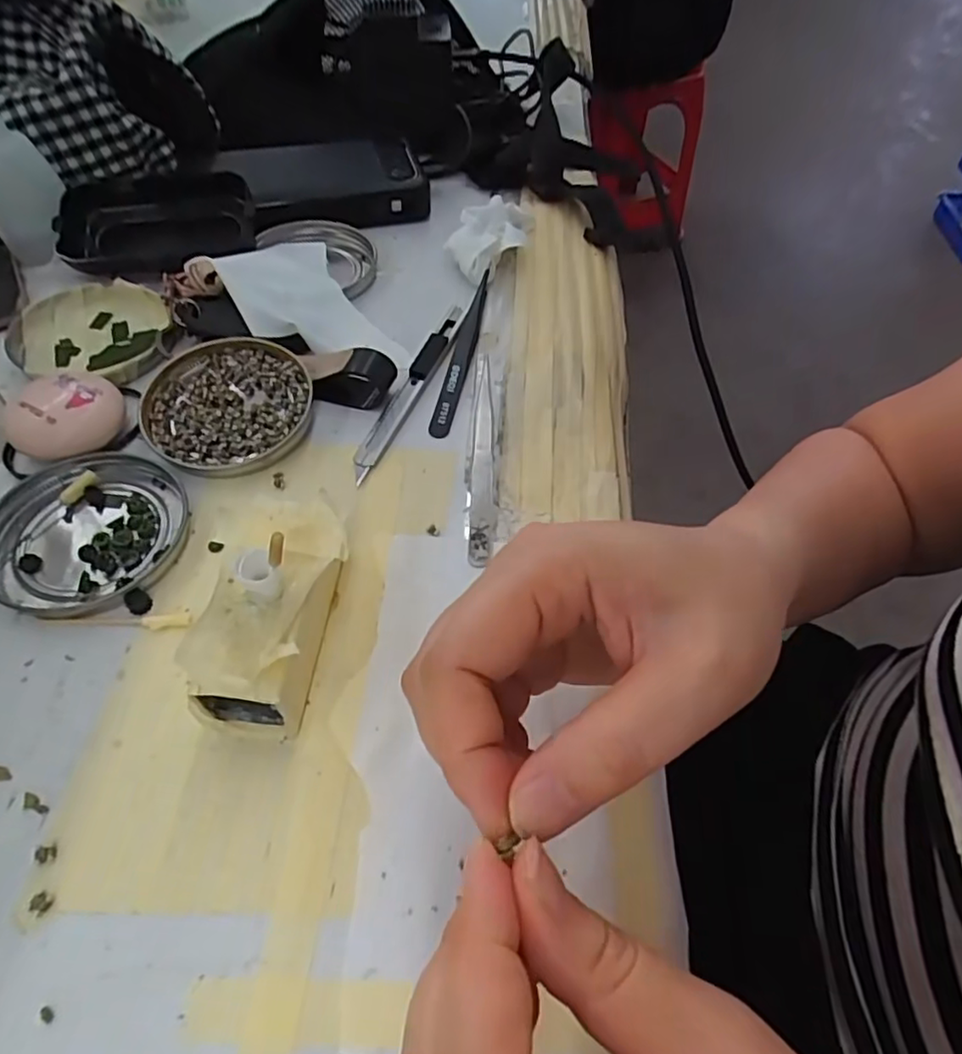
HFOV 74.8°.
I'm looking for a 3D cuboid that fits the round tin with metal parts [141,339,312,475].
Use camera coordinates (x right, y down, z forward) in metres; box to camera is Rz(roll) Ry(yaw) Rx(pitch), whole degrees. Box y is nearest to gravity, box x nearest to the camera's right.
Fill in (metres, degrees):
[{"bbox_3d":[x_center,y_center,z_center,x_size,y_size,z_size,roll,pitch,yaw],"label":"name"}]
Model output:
[{"bbox_3d":[-0.122,-0.060,0.306,0.077,0.014,0.075,-14,57,-13],"label":"round tin with metal parts"}]

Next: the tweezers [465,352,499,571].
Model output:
[{"bbox_3d":[0.000,-0.041,0.303,0.013,0.010,0.132,2,55,-3],"label":"tweezers"}]

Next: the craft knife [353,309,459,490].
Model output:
[{"bbox_3d":[-0.034,-0.076,0.327,0.017,0.008,0.133,18,56,9],"label":"craft knife"}]

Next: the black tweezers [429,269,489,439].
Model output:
[{"bbox_3d":[-0.010,-0.099,0.345,0.012,0.009,0.128,10,55,3],"label":"black tweezers"}]

